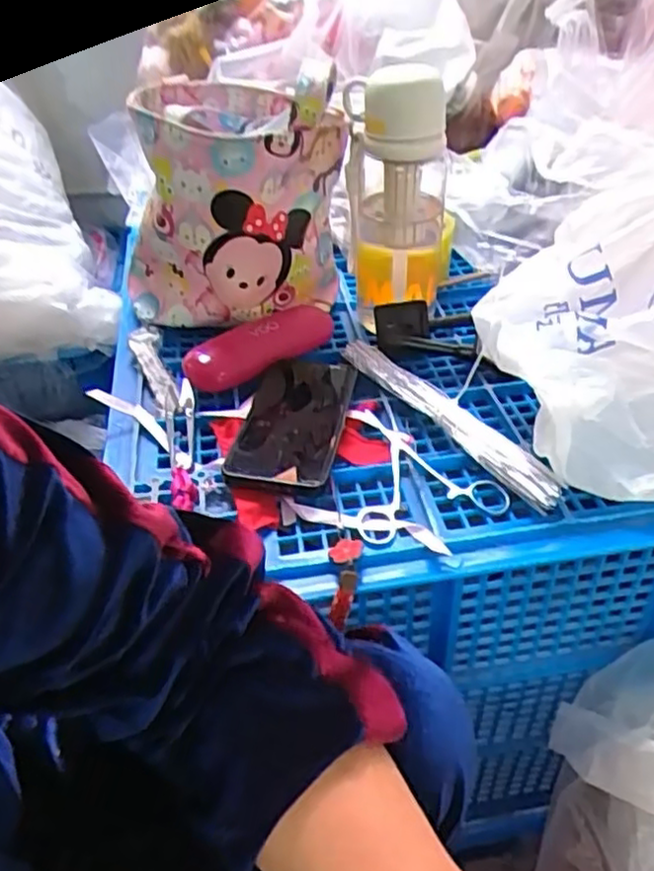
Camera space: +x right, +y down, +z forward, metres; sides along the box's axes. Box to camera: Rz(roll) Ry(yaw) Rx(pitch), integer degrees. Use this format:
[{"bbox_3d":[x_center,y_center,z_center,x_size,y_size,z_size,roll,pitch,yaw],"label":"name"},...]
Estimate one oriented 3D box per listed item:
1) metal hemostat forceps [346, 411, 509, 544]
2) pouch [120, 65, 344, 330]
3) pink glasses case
[{"bbox_3d":[0.076,0.026,0.533,0.110,0.017,0.136,-3,41,0],"label":"metal hemostat forceps"},{"bbox_3d":[-0.095,-0.218,0.666,0.203,0.202,0.162,-12,42,-11],"label":"pouch"},{"bbox_3d":[-0.057,-0.082,0.633,0.151,0.033,0.056,-28,46,-26],"label":"pink glasses case"}]

